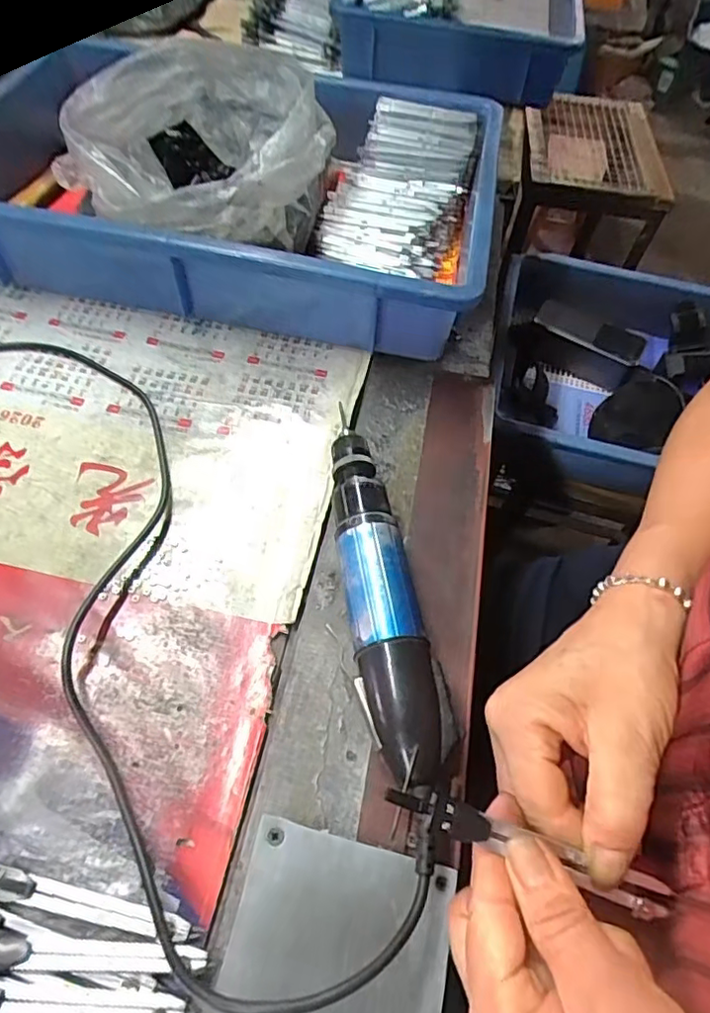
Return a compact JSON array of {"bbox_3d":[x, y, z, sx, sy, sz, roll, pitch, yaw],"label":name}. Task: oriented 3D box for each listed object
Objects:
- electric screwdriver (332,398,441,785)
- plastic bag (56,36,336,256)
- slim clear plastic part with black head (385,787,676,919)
[{"bbox_3d":[0.011,0.041,0.336,0.037,0.040,0.216,-7,58,-8],"label":"electric screwdriver"},{"bbox_3d":[-0.133,-0.289,0.473,0.179,0.100,0.188,-29,63,-20],"label":"plastic bag"},{"bbox_3d":[0.067,0.133,0.229,0.113,0.005,0.013,20,58,4],"label":"slim clear plastic part with black head"}]

